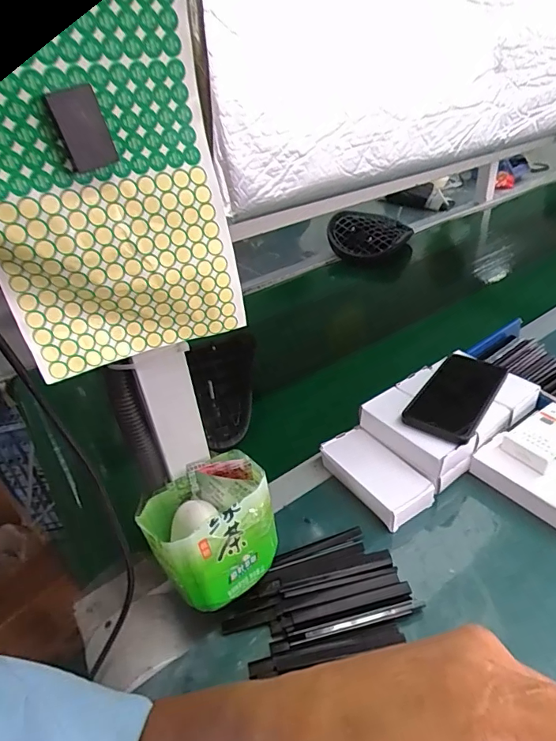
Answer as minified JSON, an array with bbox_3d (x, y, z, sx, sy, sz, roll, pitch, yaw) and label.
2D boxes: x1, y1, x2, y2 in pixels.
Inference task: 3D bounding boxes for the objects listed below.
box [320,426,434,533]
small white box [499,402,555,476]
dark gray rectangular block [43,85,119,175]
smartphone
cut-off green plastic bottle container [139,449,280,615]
[{"bbox_3d":[0.110,0.121,0.528,0.065,0.030,0.126,-24,38,-24],"label":"box"},{"bbox_3d":[0.316,0.076,0.526,0.101,0.020,0.054,-23,38,-23],"label":"small white box"},{"bbox_3d":[-0.108,-0.134,0.252,0.027,0.039,0.006,-21,37,-20],"label":"dark gray rectangular block"},{"bbox_3d":[0.221,0.028,0.555,0.077,0.015,0.158,20,42,33],"label":"smartphone"},{"bbox_3d":[-0.058,0.139,0.401,0.105,0.086,0.082,-23,38,-23],"label":"cut-off green plastic bottle container"}]

